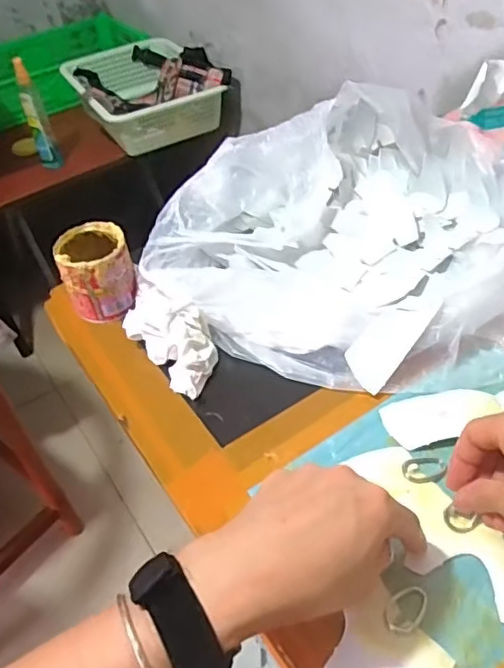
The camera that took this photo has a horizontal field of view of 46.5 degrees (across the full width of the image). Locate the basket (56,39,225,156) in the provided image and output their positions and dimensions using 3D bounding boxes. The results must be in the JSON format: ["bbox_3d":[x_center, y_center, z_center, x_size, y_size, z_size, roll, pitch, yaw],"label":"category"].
[{"bbox_3d":[-0.261,-0.550,1.346,0.269,0.102,0.416,-26,48,-18],"label":"basket"}]

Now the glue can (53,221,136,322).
[{"bbox_3d":[-0.145,-0.059,0.558,0.064,0.068,0.071,-18,46,-10],"label":"glue can"}]

